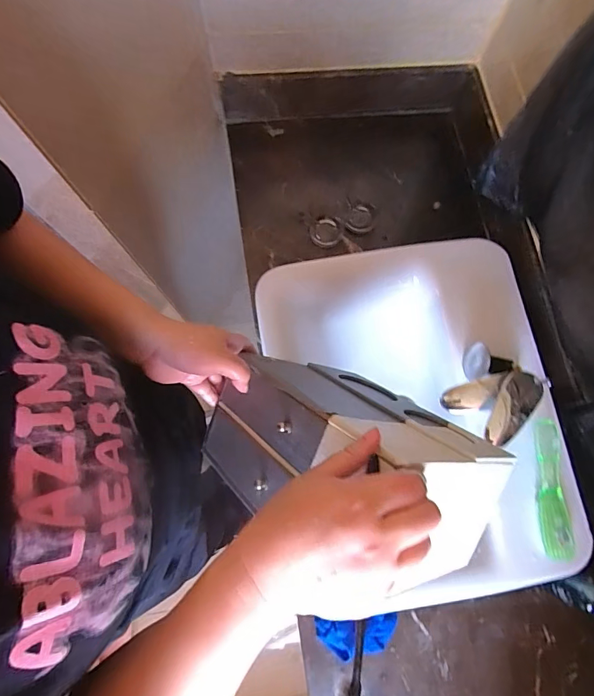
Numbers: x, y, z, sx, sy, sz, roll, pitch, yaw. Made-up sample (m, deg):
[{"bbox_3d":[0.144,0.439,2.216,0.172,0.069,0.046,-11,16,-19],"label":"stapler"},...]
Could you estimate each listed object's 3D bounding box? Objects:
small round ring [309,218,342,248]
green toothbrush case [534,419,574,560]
[{"bbox_3d":[0.055,-0.225,0.782,0.059,0.015,0.055,0,78,-1],"label":"small round ring"},{"bbox_3d":[0.364,0.200,0.570,0.031,0.031,0.187,-2,78,-1],"label":"green toothbrush case"}]

